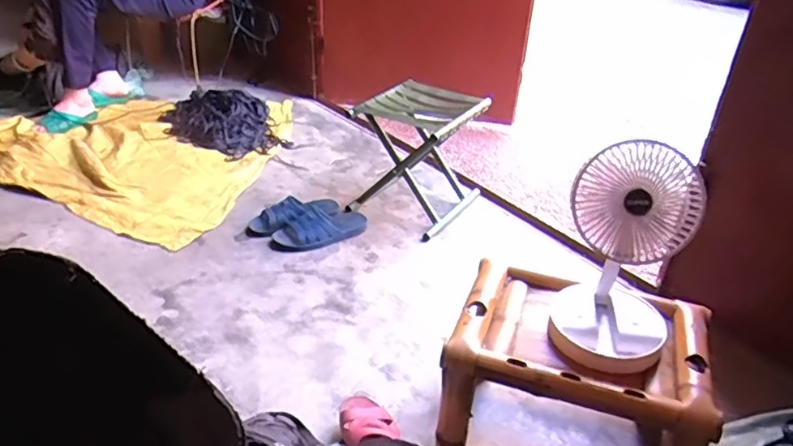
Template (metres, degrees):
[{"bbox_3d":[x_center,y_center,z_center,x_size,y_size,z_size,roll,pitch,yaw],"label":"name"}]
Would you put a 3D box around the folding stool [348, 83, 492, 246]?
[{"bbox_3d":[0.055,-0.184,1.591,0.303,0.314,0.292,18,34,22],"label":"folding stool"}]

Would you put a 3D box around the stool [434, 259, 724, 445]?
[{"bbox_3d":[0.263,0.250,0.907,0.342,0.235,0.246,13,33,16],"label":"stool"}]

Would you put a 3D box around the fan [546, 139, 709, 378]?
[{"bbox_3d":[0.309,0.044,0.797,0.161,0.283,0.152,19,35,24],"label":"fan"}]

